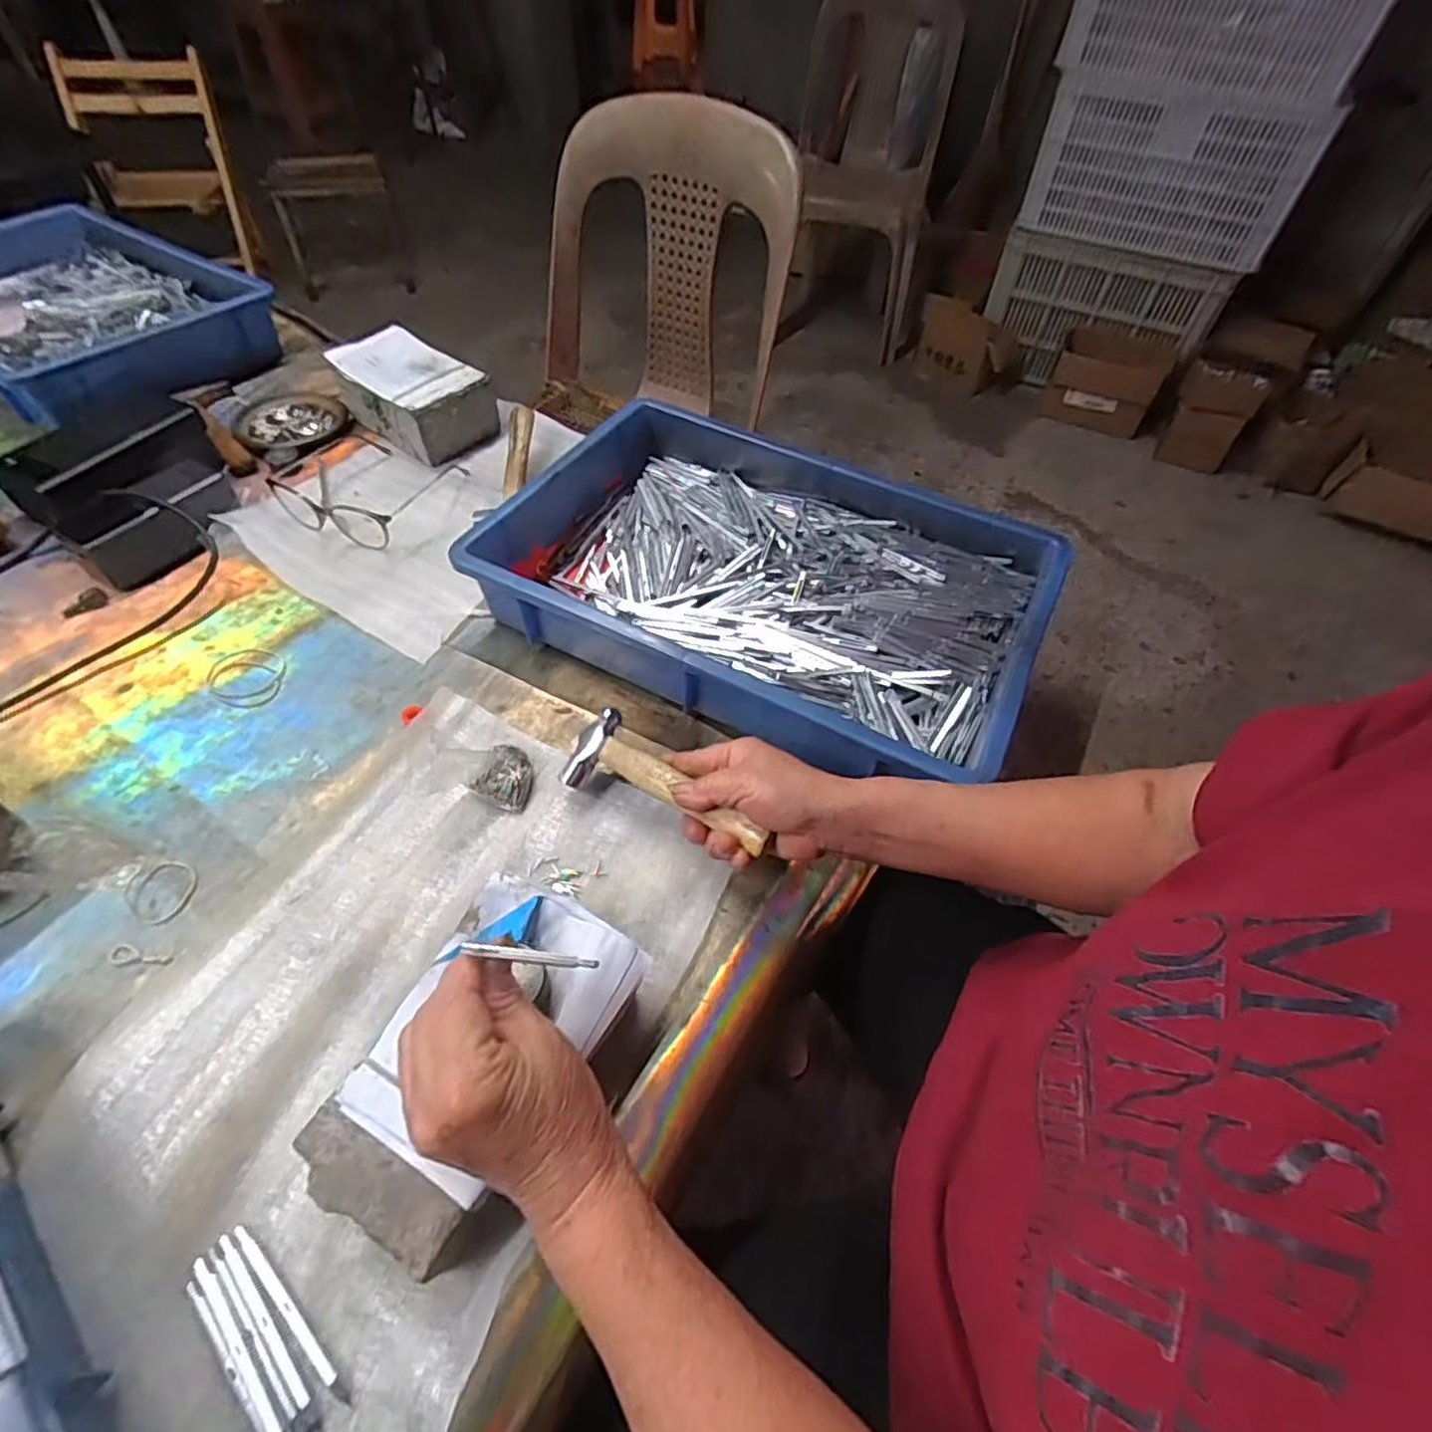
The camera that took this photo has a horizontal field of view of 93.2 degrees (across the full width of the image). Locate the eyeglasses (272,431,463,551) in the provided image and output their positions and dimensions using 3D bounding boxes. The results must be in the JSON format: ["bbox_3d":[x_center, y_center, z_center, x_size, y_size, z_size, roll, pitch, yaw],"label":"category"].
[{"bbox_3d":[-0.350,-0.241,0.677,0.161,0.042,0.156,16,54,9],"label":"eyeglasses"}]

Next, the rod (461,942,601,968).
[{"bbox_3d":[-0.080,0.104,0.294,0.058,0.004,0.005,12,52,-7],"label":"rod"}]

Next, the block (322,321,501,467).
[{"bbox_3d":[-0.328,-0.350,0.736,0.158,0.076,0.097,29,57,18],"label":"block"}]

